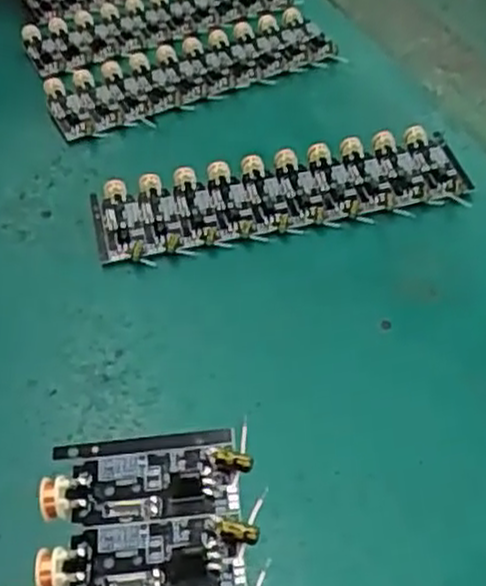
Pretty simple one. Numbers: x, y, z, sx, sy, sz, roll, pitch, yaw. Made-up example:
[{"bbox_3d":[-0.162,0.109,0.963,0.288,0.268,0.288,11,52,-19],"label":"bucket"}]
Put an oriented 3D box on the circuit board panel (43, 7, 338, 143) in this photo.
[{"bbox_3d":[-0.028,-0.119,0.413,0.152,0.006,0.054,-21,51,-19],"label":"circuit board panel"}]

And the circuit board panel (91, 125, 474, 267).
[{"bbox_3d":[0.017,-0.044,0.341,0.160,0.011,0.046,-11,48,-10],"label":"circuit board panel"}]

